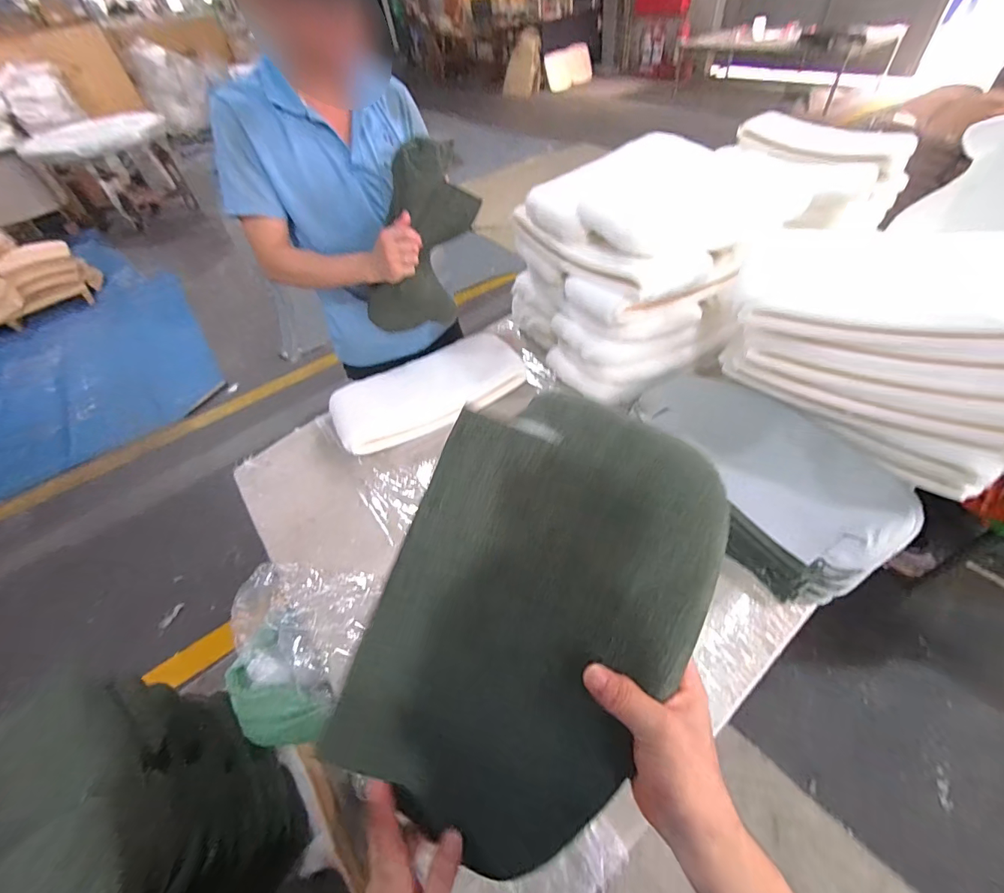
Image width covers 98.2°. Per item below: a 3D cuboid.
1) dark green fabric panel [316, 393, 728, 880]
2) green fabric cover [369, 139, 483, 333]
[{"bbox_3d":[0.015,0.155,0.372,0.236,0.030,0.391,26,96,13],"label":"dark green fabric panel"},{"bbox_3d":[-0.185,-0.422,0.966,0.141,0.417,0.241,34,60,30],"label":"green fabric cover"}]

